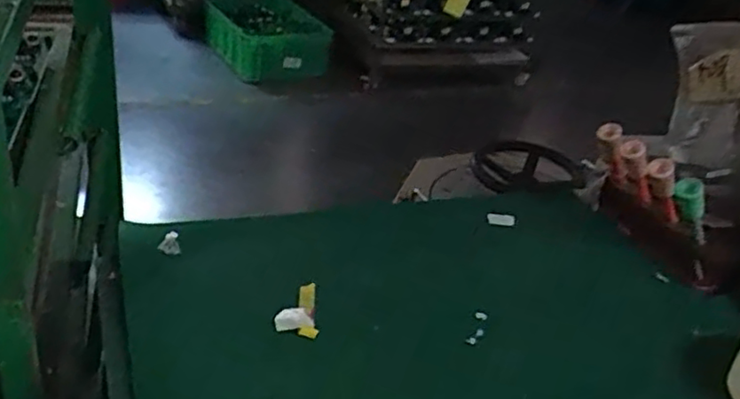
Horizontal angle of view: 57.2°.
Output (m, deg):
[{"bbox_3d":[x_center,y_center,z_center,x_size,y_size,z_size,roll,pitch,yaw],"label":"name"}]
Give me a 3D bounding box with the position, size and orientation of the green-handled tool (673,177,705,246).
[{"bbox_3d":[0.233,0.010,0.487,0.014,0.064,0.017,-34,37,-4],"label":"green-handled tool"}]

